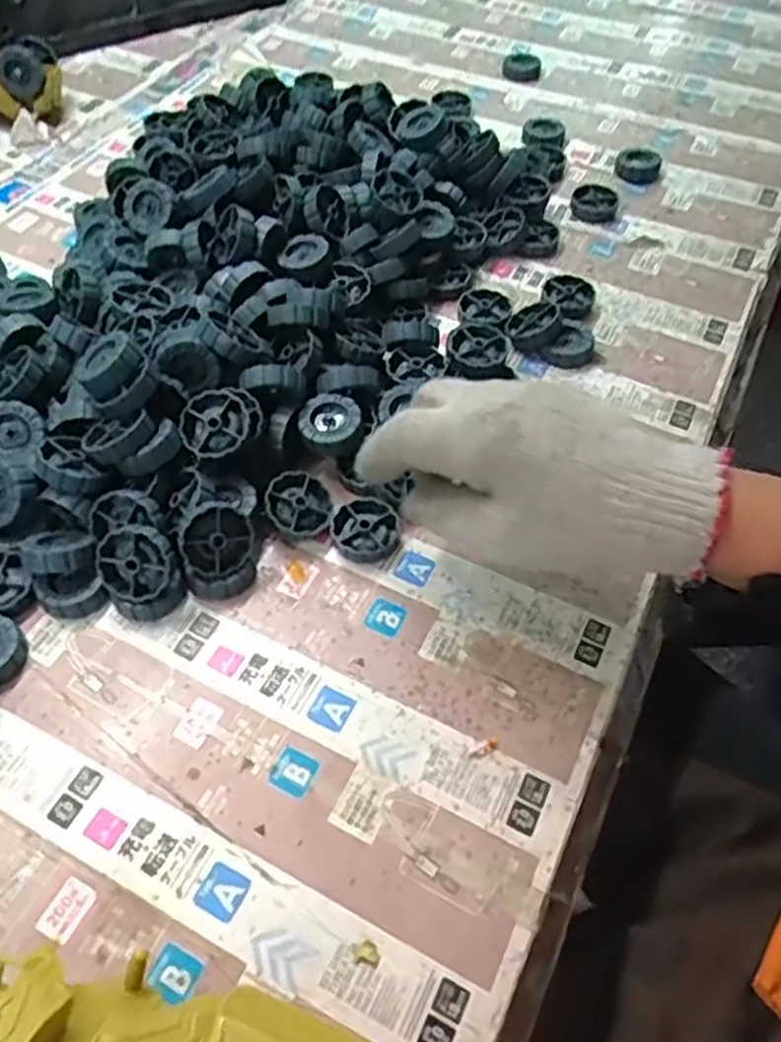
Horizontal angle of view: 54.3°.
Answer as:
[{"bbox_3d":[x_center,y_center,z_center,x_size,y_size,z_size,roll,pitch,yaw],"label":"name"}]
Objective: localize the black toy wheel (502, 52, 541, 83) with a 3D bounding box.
[{"bbox_3d":[0.123,-0.426,0.715,0.035,0.014,0.035,0,57,0],"label":"black toy wheel"}]

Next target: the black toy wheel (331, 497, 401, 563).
[{"bbox_3d":[-0.014,0.005,0.440,0.037,0.009,0.039,0,57,0],"label":"black toy wheel"}]

